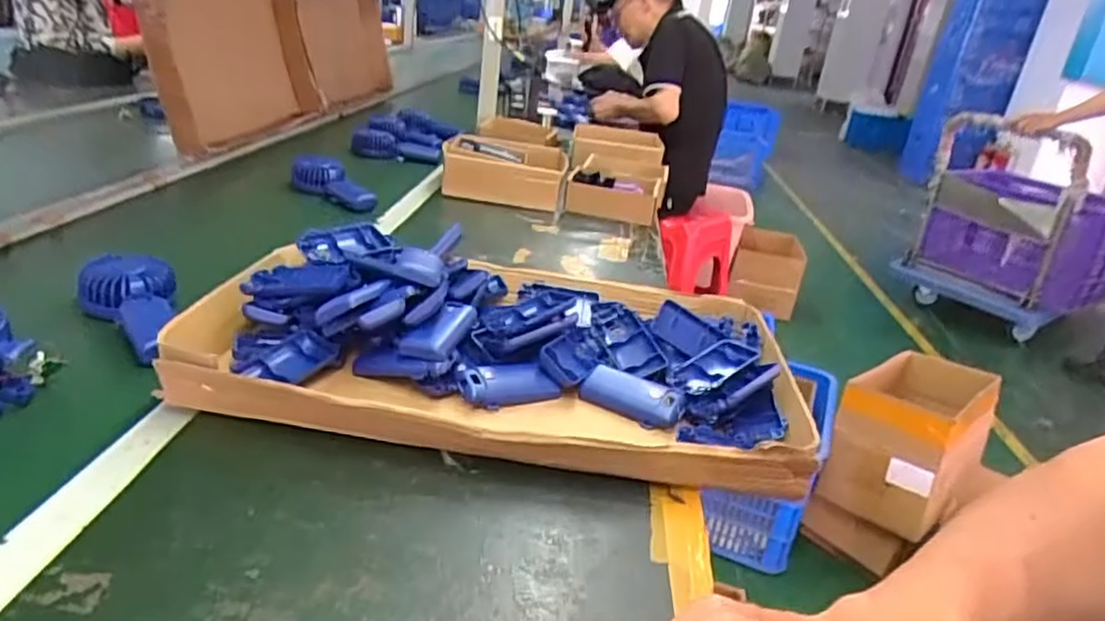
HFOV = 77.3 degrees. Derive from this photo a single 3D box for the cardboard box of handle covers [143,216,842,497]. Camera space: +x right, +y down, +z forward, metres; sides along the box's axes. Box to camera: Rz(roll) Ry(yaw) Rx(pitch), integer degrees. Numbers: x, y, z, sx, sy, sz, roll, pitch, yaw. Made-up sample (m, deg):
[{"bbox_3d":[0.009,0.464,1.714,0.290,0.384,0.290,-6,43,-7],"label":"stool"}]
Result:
[{"bbox_3d":[-0.041,0.022,0.650,0.520,0.082,0.329,7,24,-1],"label":"cardboard box of handle covers"}]

